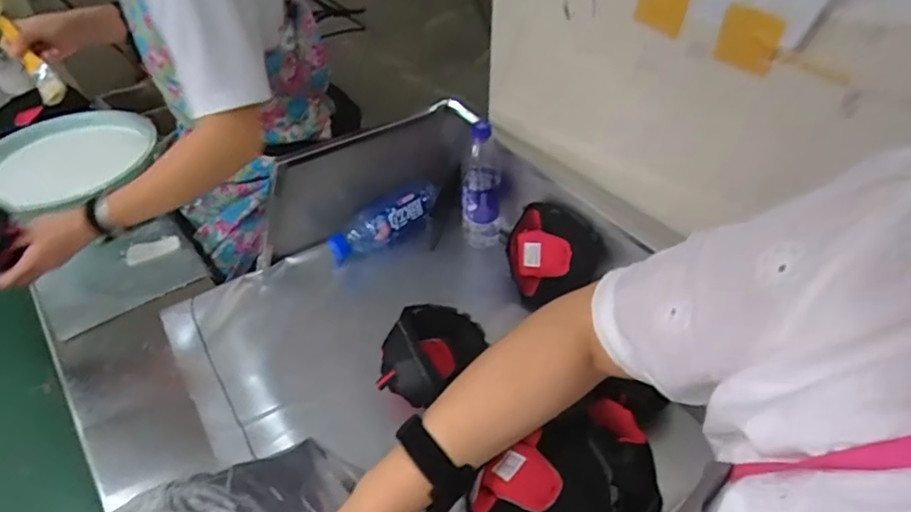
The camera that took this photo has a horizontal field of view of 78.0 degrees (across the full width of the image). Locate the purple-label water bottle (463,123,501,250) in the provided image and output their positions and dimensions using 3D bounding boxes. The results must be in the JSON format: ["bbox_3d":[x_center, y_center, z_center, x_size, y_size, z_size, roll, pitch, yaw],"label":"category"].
[{"bbox_3d":[0.045,-0.112,0.917,0.065,0.225,0.076,5,42,5],"label":"purple-label water bottle"}]

